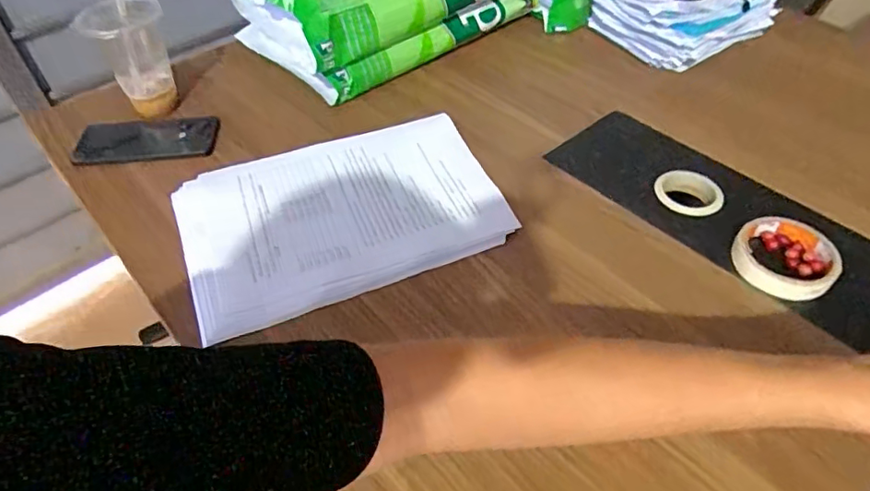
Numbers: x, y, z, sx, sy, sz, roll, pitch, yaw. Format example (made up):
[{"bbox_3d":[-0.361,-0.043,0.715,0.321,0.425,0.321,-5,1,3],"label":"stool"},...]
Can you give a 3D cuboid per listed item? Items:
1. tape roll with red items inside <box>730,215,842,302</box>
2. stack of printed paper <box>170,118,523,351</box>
[{"bbox_3d":[0.338,0.013,0.544,0.091,0.028,0.087,0,48,0],"label":"tape roll with red items inside"},{"bbox_3d":[-0.098,-0.037,0.587,0.308,0.026,0.211,-20,51,-14],"label":"stack of printed paper"}]

